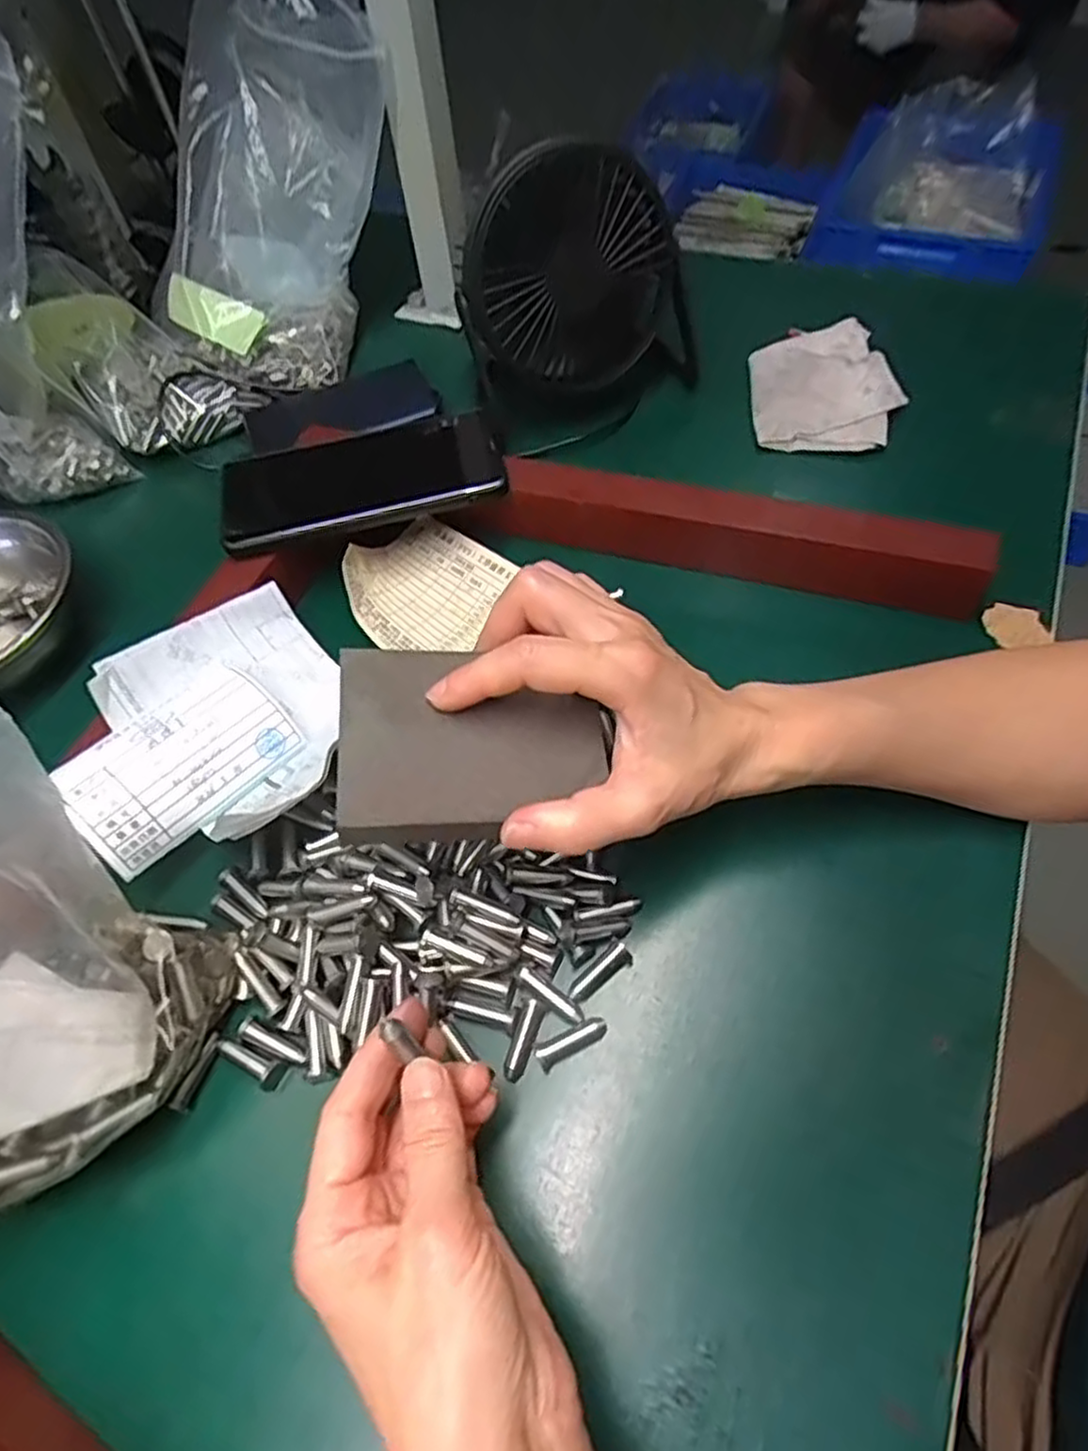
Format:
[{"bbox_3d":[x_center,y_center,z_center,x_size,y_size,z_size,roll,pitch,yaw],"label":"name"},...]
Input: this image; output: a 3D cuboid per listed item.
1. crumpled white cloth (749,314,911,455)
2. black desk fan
[{"bbox_3d":[0.179,-0.217,0.470,0.083,0.021,0.105,-3,58,3],"label":"crumpled white cloth"},{"bbox_3d":[0.027,-0.268,0.455,0.138,0.131,0.112,2,58,5],"label":"black desk fan"}]

